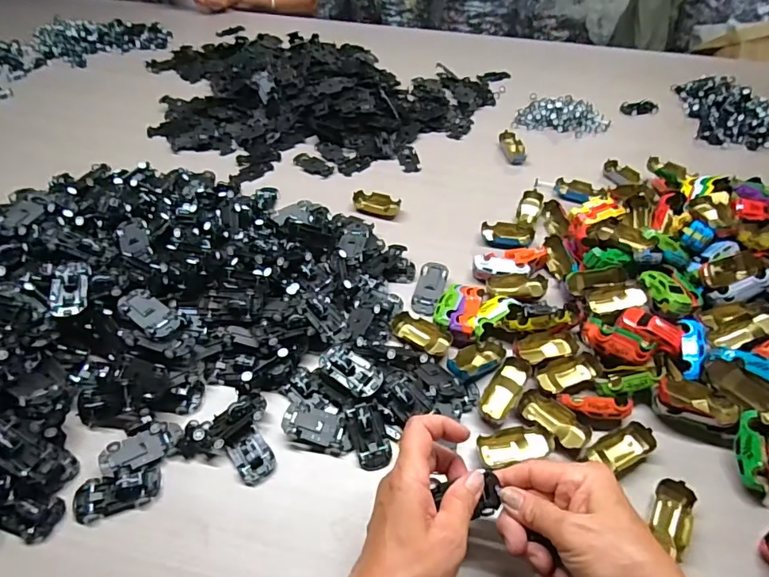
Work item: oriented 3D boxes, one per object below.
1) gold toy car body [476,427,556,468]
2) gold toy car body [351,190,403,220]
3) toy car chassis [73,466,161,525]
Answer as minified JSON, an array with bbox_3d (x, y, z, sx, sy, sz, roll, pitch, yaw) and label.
[{"bbox_3d":[0.112,0.134,0.414,0.062,0.012,0.027,-8,49,-8],"label":"gold toy car body"},{"bbox_3d":[-0.011,-0.113,0.640,0.062,0.014,0.038,12,49,10],"label":"gold toy car body"},{"bbox_3d":[-0.219,0.166,0.388,0.065,0.015,0.032,-10,49,-10],"label":"toy car chassis"}]

